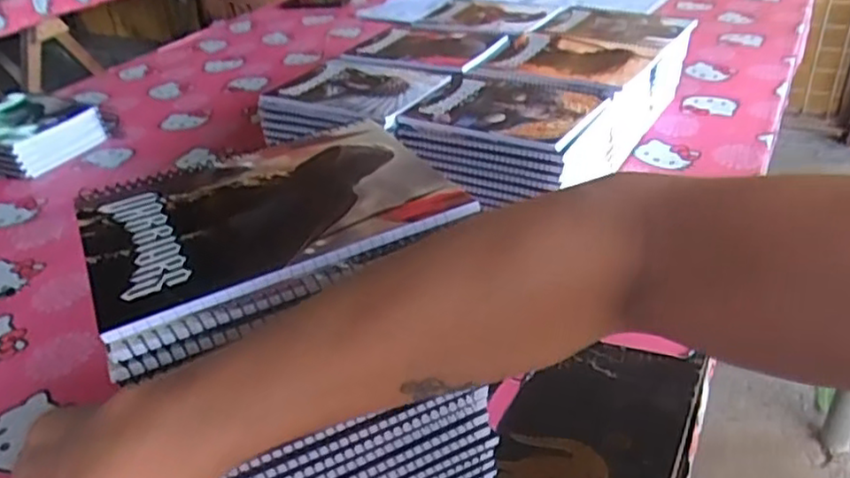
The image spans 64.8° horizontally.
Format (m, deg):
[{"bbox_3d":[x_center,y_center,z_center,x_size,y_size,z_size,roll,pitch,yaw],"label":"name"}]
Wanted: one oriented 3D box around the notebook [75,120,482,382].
[{"bbox_3d":[-0.090,-0.014,0.388,0.193,0.021,0.157,-20,36,-21],"label":"notebook"}]

